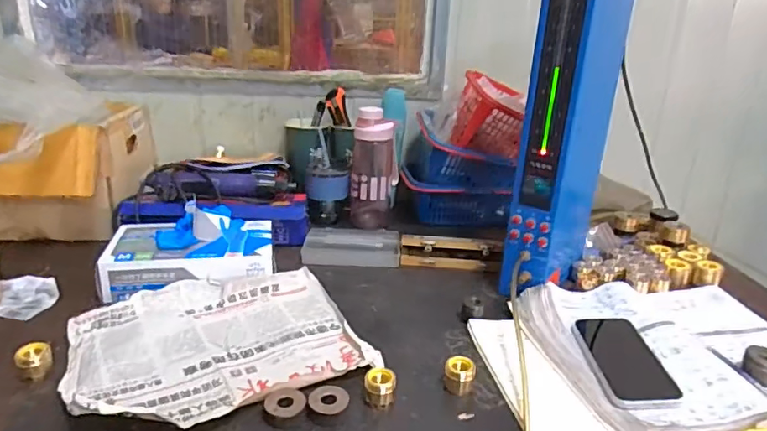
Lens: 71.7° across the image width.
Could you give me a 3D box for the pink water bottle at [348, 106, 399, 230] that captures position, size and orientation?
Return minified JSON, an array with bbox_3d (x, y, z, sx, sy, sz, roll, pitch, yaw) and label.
[{"bbox_3d":[-0.018,-0.081,0.965,0.086,0.225,0.078,1,22,-2],"label":"pink water bottle"}]

